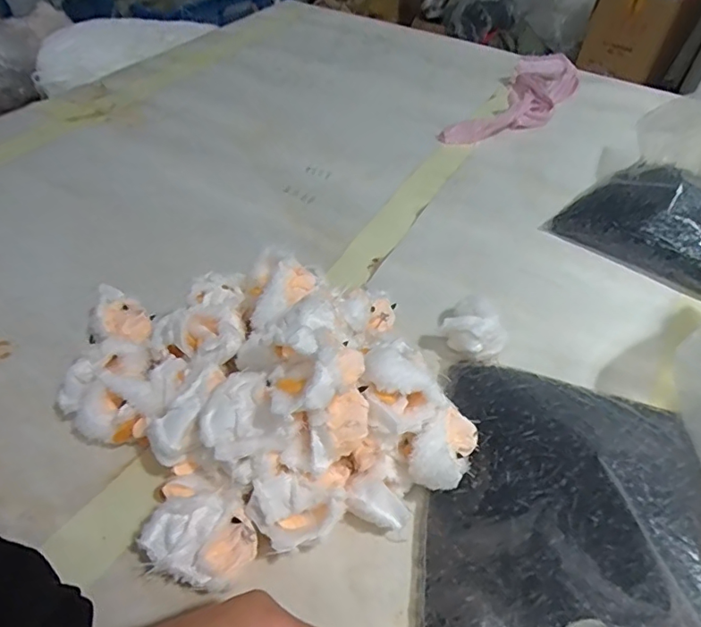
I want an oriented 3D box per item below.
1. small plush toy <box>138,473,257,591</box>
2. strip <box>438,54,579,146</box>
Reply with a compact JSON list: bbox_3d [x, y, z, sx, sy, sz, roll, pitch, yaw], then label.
[{"bbox_3d":[-0.093,0.133,0.309,0.068,0.031,0.050,28,52,21],"label":"small plush toy"},{"bbox_3d":[0.251,-0.316,0.750,0.096,0.032,0.301,31,53,23],"label":"strip"}]

